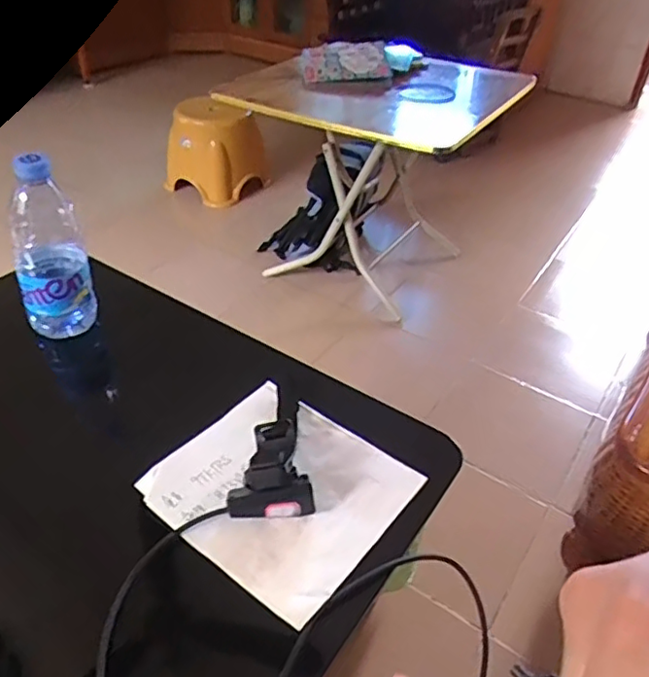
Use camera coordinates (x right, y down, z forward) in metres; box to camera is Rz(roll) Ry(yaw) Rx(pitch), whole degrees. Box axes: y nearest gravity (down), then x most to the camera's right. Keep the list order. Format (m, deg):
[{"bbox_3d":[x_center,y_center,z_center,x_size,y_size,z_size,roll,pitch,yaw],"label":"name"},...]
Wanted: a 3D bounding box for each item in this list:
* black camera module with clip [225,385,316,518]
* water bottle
[{"bbox_3d":[-0.051,0.088,0.542,0.068,0.048,0.149,-3,39,-7],"label":"black camera module with clip"},{"bbox_3d":[-0.288,-0.089,0.632,0.071,0.204,0.059,-16,42,-21],"label":"water bottle"}]

